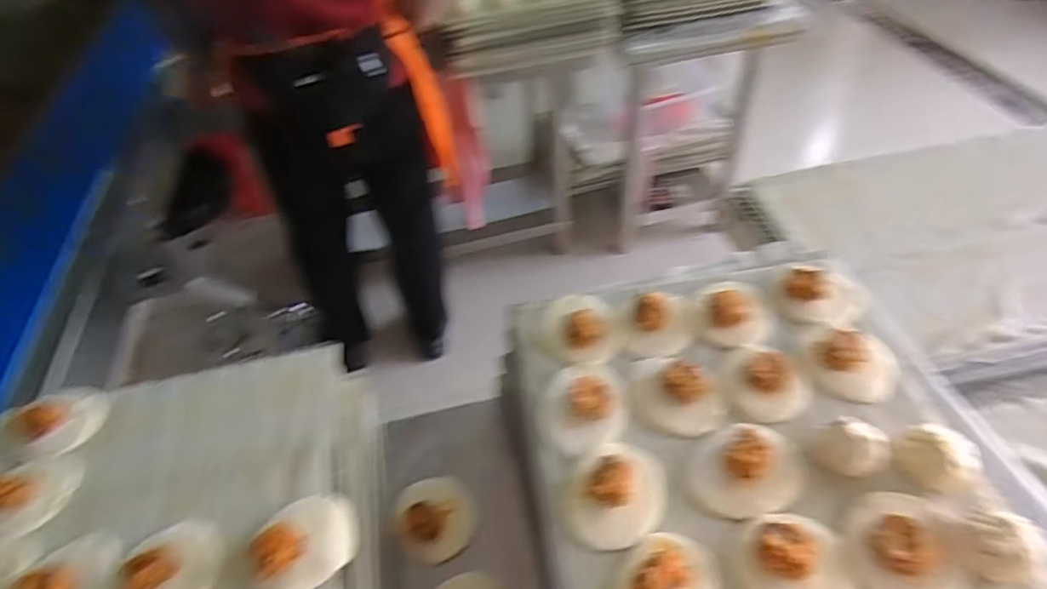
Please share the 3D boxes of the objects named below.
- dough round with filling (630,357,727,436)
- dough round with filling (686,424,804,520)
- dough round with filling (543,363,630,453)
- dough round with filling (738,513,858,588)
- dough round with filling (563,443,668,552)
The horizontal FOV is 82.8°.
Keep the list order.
[{"bbox_3d":[0.159,0.099,0.610,0.095,0.029,0.081,7,48,11],"label":"dough round with filling"},{"bbox_3d":[0.212,0.165,0.563,0.104,0.033,0.089,-31,52,-22],"label":"dough round with filling"},{"bbox_3d":[0.064,0.113,0.613,0.082,0.025,0.096,-2,47,3],"label":"dough round with filling"},{"bbox_3d":[0.227,0.222,0.491,0.094,0.032,0.079,-1,47,4],"label":"dough round with filling"},{"bbox_3d":[0.084,0.182,0.547,0.090,0.035,0.094,-3,47,3],"label":"dough round with filling"}]

